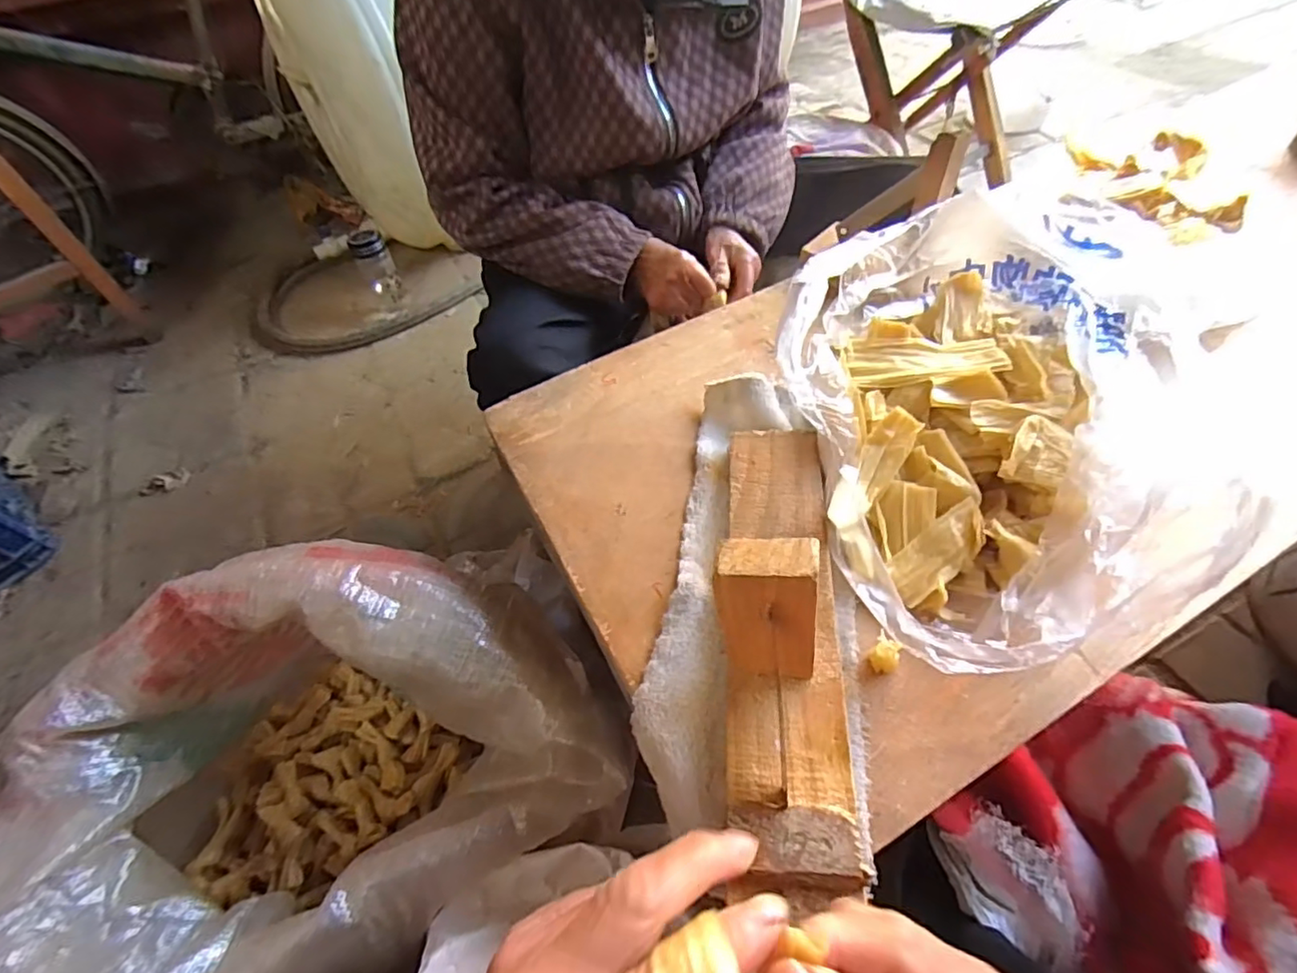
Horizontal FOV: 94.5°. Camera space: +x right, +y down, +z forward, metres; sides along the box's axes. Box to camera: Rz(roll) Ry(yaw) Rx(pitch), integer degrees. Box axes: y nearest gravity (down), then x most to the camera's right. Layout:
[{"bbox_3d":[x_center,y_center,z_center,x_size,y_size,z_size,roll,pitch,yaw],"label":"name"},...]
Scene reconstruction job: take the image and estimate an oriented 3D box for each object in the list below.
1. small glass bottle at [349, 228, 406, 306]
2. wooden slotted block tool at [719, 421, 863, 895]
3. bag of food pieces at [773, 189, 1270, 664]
[{"bbox_3d":[-0.569,-0.452,1.280,0.065,0.172,0.073,-31,57,-17],"label":"small glass bottle"},{"bbox_3d":[0.070,0.041,0.299,0.075,0.106,0.261,4,54,8],"label":"wooden slotted block tool"},{"bbox_3d":[0.184,-0.045,0.351,0.217,0.127,0.290,0,53,5],"label":"bag of food pieces"}]

